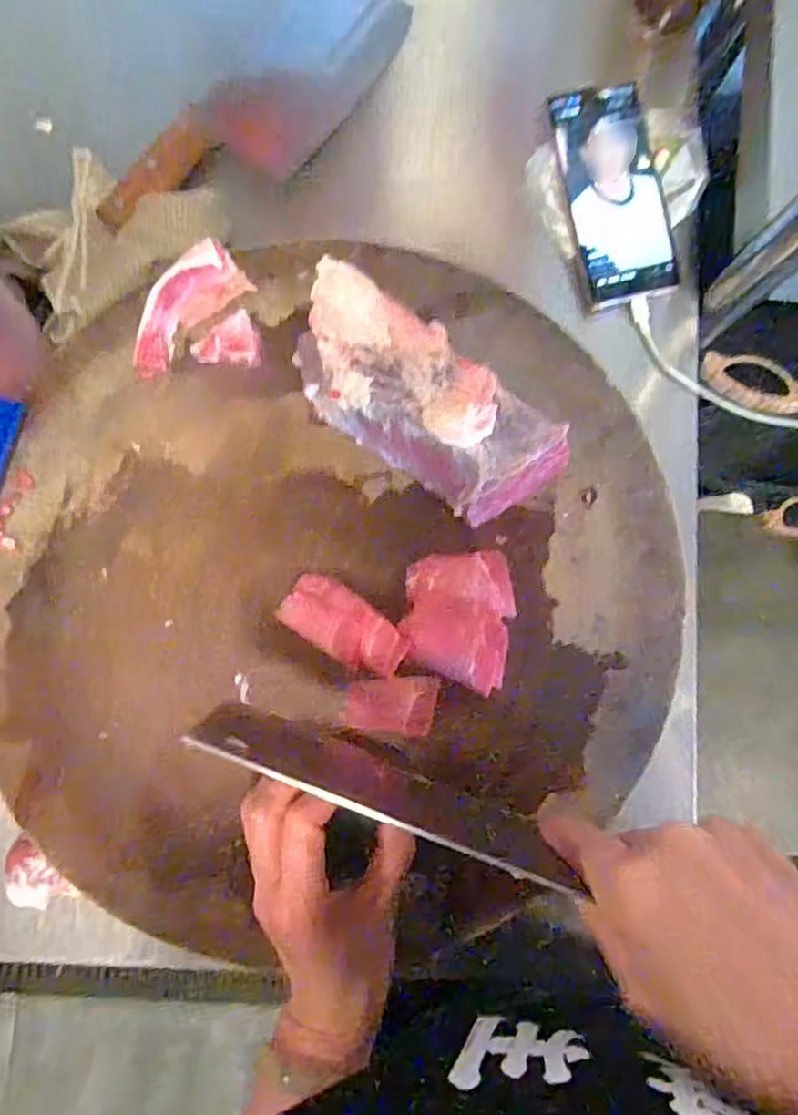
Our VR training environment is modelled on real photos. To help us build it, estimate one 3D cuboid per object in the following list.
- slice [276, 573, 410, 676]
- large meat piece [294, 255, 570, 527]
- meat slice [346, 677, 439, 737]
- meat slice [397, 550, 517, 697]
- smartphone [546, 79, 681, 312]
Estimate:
[{"bbox_3d":[-0.032,0.041,0.374,0.074,0.026,0.036,34,84,3],"label":"slice"},{"bbox_3d":[0.007,-0.097,0.384,0.196,0.046,0.078,40,85,4],"label":"large meat piece"},{"bbox_3d":[-0.004,0.088,0.377,0.052,0.008,0.032,0,83,0],"label":"meat slice"},{"bbox_3d":[0.035,0.035,0.380,0.063,0.026,0.079,9,83,1],"label":"meat slice"},{"bbox_3d":[0.166,-0.280,0.489,0.076,0.013,0.161,-13,91,-2],"label":"smartphone"}]

